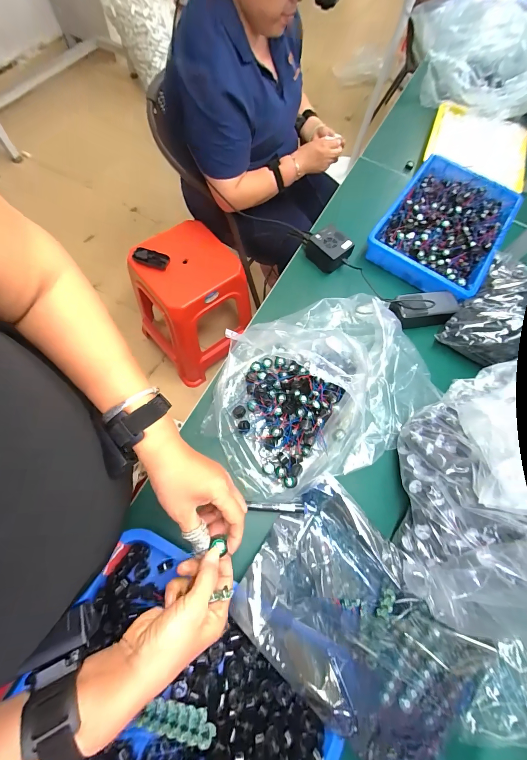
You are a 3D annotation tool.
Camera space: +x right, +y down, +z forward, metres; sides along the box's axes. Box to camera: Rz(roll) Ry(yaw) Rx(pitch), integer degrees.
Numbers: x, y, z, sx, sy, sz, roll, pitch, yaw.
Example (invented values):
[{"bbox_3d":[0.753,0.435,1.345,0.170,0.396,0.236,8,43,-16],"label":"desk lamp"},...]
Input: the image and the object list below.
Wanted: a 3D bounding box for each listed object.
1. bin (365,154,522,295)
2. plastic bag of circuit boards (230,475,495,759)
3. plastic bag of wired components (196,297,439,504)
[{"bbox_3d":[0.419,-0.356,0.718,0.248,0.064,0.375,35,70,9],"label":"bin"},{"bbox_3d":[0.139,0.335,0.413,0.215,0.075,0.336,-40,76,-17],"label":"plastic bag of circuit boards"},{"bbox_3d":[0.101,0.013,0.543,0.396,0.084,0.291,-20,71,-12],"label":"plastic bag of wired components"}]

